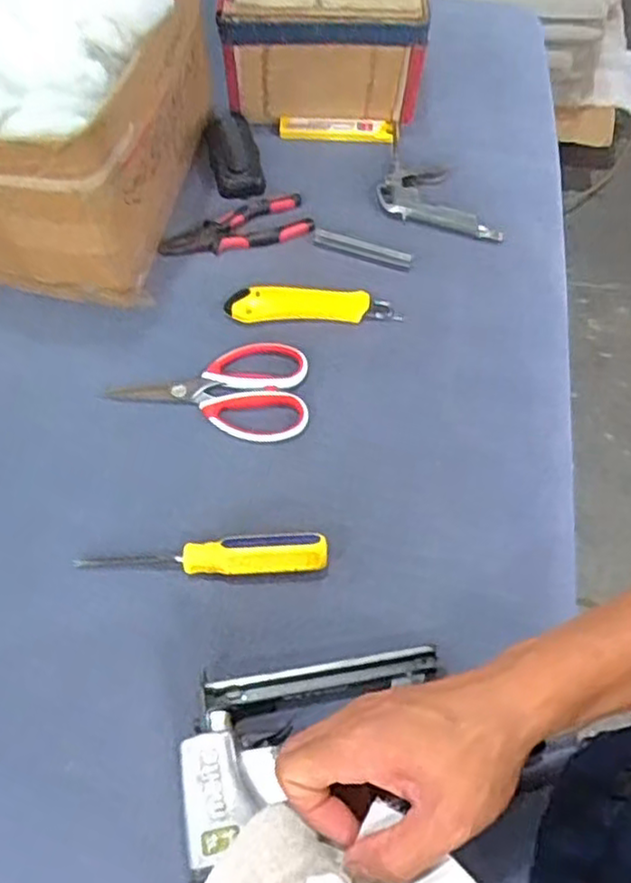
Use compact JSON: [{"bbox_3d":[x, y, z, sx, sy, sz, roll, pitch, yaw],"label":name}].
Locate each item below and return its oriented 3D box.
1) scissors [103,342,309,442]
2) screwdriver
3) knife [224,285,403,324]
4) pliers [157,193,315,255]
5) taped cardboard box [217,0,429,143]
[{"bbox_3d":[-0.096,-0.048,0.643,0.175,0.010,0.099,0,62,-3],"label":"scissors"},{"bbox_3d":[-0.090,0.090,0.565,0.197,0.027,0.029,1,62,-3],"label":"screwdriver"},{"bbox_3d":[-0.004,-0.135,0.693,0.164,0.015,0.039,-1,62,-4],"label":"knife"},{"bbox_3d":[-0.085,-0.228,0.748,0.157,0.022,0.060,-9,63,-8],"label":"pliers"},{"bbox_3d":[0.011,-0.477,0.802,0.214,0.135,0.207,3,62,-2],"label":"taped cardboard box"}]

